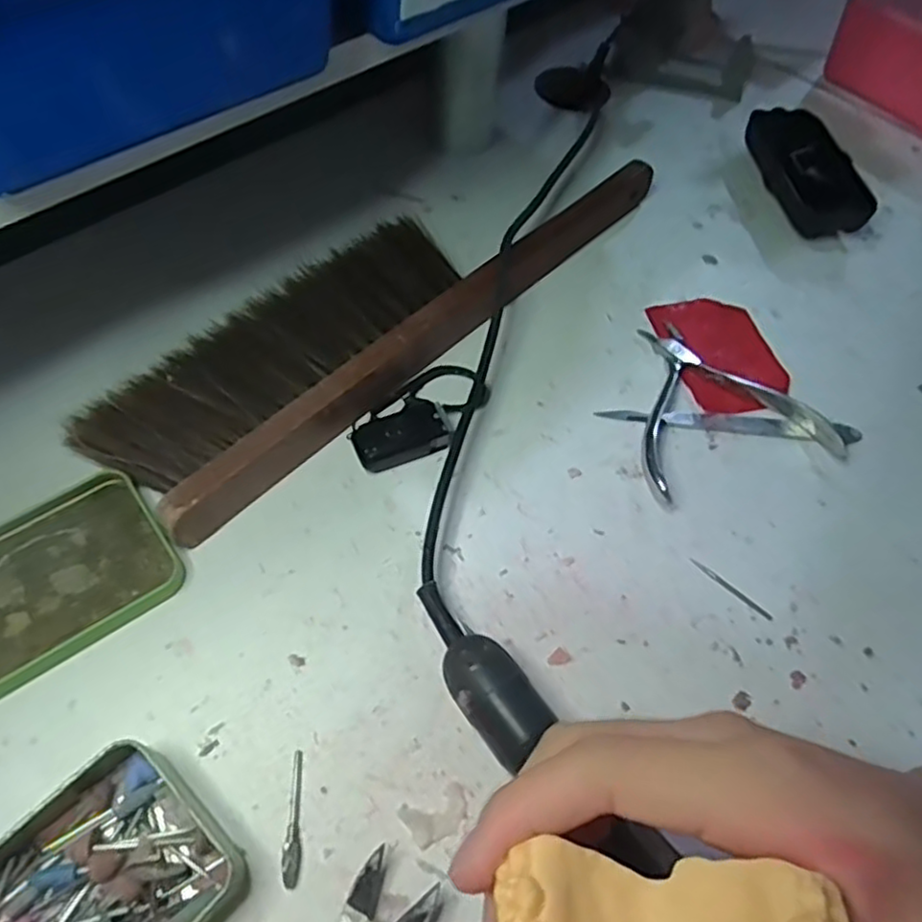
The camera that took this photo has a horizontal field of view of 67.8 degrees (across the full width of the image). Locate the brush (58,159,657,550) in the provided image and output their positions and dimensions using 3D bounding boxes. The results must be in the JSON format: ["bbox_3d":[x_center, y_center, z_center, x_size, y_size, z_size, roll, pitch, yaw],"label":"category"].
[{"bbox_3d":[-0.030,-0.094,0.381,0.095,0.029,0.349,40,63,20],"label":"brush"}]

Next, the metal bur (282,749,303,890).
[{"bbox_3d":[-0.061,0.129,0.250,0.006,0.004,0.044,-2,58,-6],"label":"metal bur"}]

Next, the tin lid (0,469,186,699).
[{"bbox_3d":[-0.177,0.049,0.290,0.098,0.008,0.073,-32,65,-22],"label":"tin lid"}]

